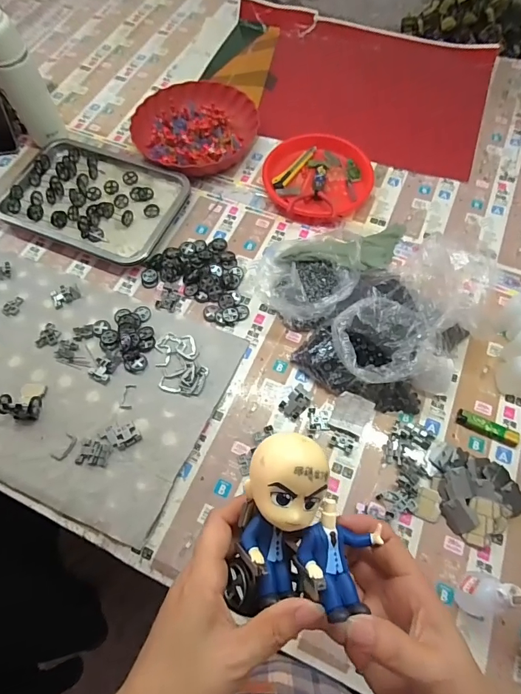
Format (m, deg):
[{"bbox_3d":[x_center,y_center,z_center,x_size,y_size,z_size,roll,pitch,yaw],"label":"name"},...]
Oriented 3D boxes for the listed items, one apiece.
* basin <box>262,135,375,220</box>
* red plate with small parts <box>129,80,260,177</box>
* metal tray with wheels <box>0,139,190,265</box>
[{"bbox_3d":[0.106,-0.313,0.752,0.192,0.034,0.174,3,65,3],"label":"basin"},{"bbox_3d":[-0.126,-0.435,0.805,0.229,0.041,0.216,-1,65,1],"label":"red plate with small parts"},{"bbox_3d":[-0.300,-0.275,0.741,0.311,0.032,0.219,22,68,11],"label":"metal tray with wheels"}]

